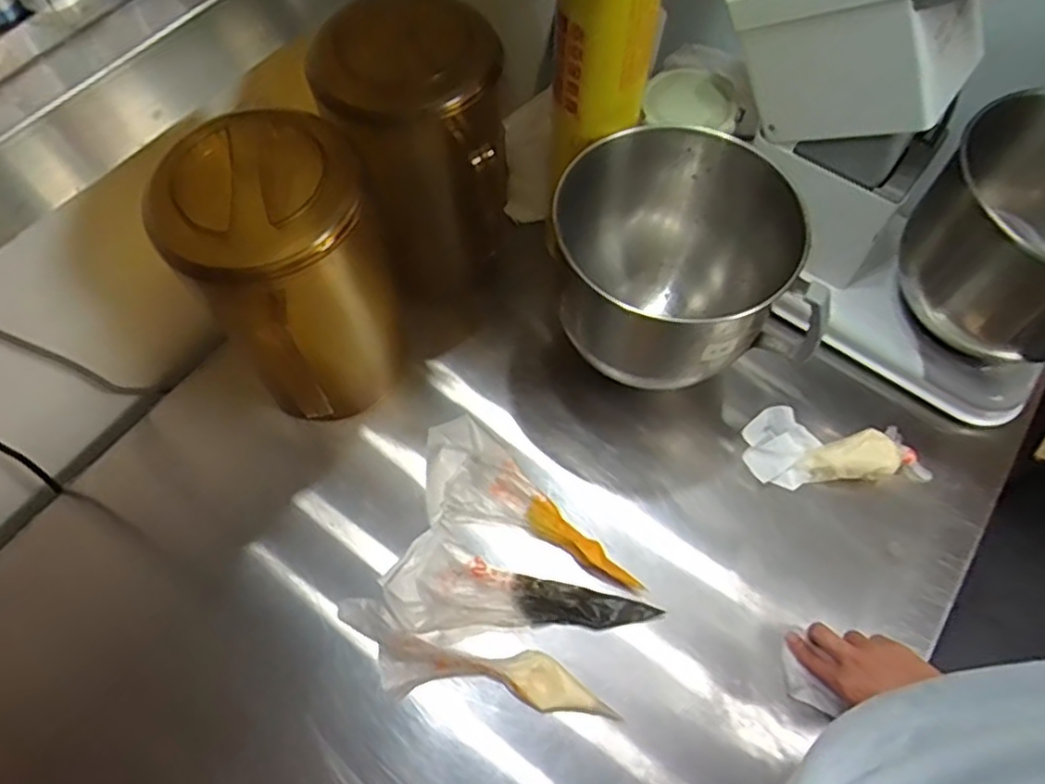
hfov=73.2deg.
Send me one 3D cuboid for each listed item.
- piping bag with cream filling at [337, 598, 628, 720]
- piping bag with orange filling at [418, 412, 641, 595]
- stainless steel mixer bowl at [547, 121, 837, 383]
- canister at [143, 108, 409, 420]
[{"bbox_3d":[-0.043,0.251,0.627,0.244,0.063,0.062,13,63,6],"label":"piping bag with cream filling"},{"bbox_3d":[-0.009,0.133,0.696,0.251,0.065,0.091,41,69,18],"label":"piping bag with orange filling"},{"bbox_3d":[0.149,-0.115,0.692,0.216,0.197,0.221,0,62,-1],"label":"stainless steel mixer bowl"},{"bbox_3d":[-0.214,-0.094,0.667,0.132,0.291,0.179,18,64,8],"label":"canister"}]

